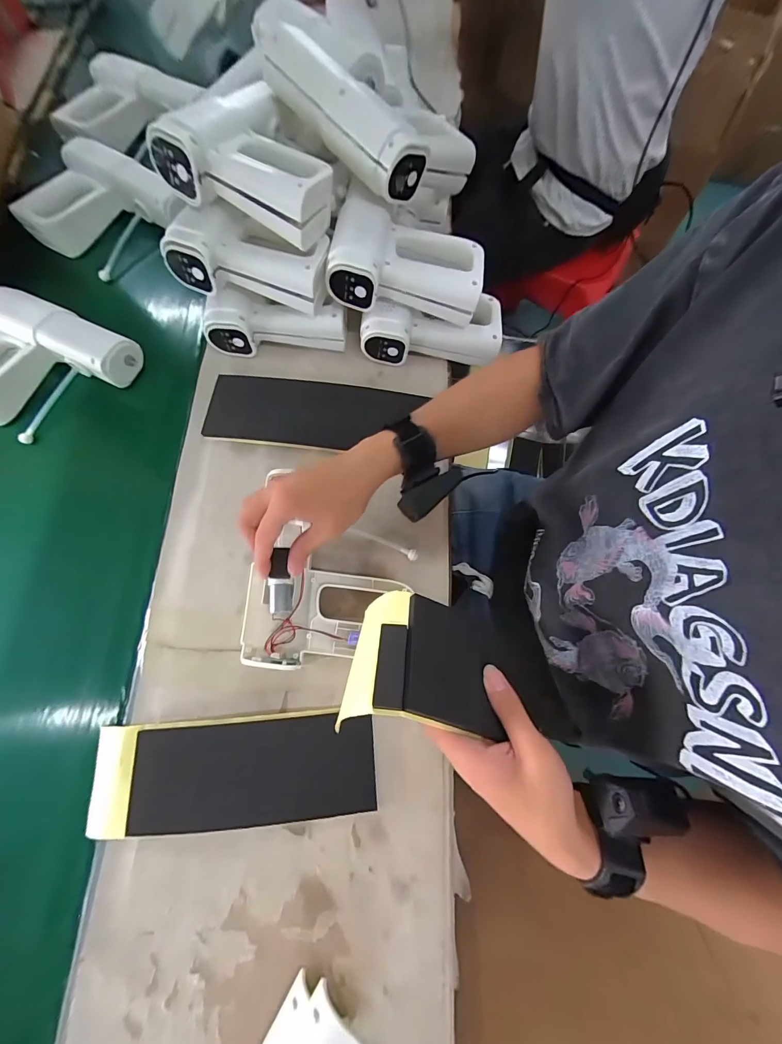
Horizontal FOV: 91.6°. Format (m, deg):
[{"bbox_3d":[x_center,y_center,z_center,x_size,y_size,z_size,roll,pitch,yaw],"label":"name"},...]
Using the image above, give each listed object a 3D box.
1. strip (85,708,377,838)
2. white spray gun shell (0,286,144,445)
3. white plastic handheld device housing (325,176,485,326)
[{"bbox_3d":[-0.160,0.247,0.381,0.280,0.019,0.093,-5,73,-1],"label":"strip"},{"bbox_3d":[-0.471,-0.204,0.504,0.200,0.058,0.178,26,75,8],"label":"white spray gun shell"},{"bbox_3d":[0.021,-0.321,0.461,0.181,0.068,0.122,8,73,3],"label":"white plastic handheld device housing"}]

